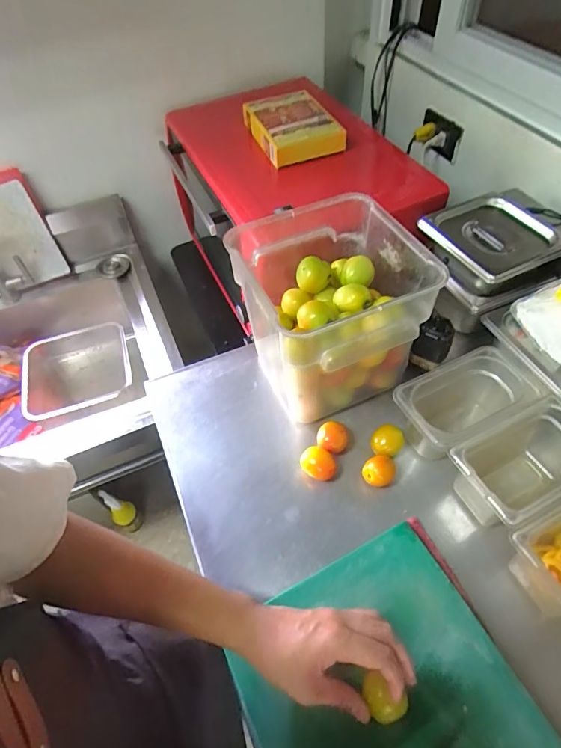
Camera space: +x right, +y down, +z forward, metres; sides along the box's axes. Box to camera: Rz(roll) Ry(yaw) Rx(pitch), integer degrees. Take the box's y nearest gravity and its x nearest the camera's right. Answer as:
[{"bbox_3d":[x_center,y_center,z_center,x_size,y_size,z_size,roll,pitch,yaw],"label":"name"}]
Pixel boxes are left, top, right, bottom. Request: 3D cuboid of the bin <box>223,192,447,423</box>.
[{"bbox_3d":[0.069,-0.087,0.612,0.212,0.205,0.228,-22,55,-11],"label":"bin"}]

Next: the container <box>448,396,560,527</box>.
[{"bbox_3d":[0.309,0.124,0.552,0.189,0.120,0.108,-24,55,-13],"label":"container"}]

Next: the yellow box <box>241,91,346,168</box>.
[{"bbox_3d":[0.026,-0.478,0.833,0.142,0.051,0.191,-19,55,-10],"label":"yellow box"}]

